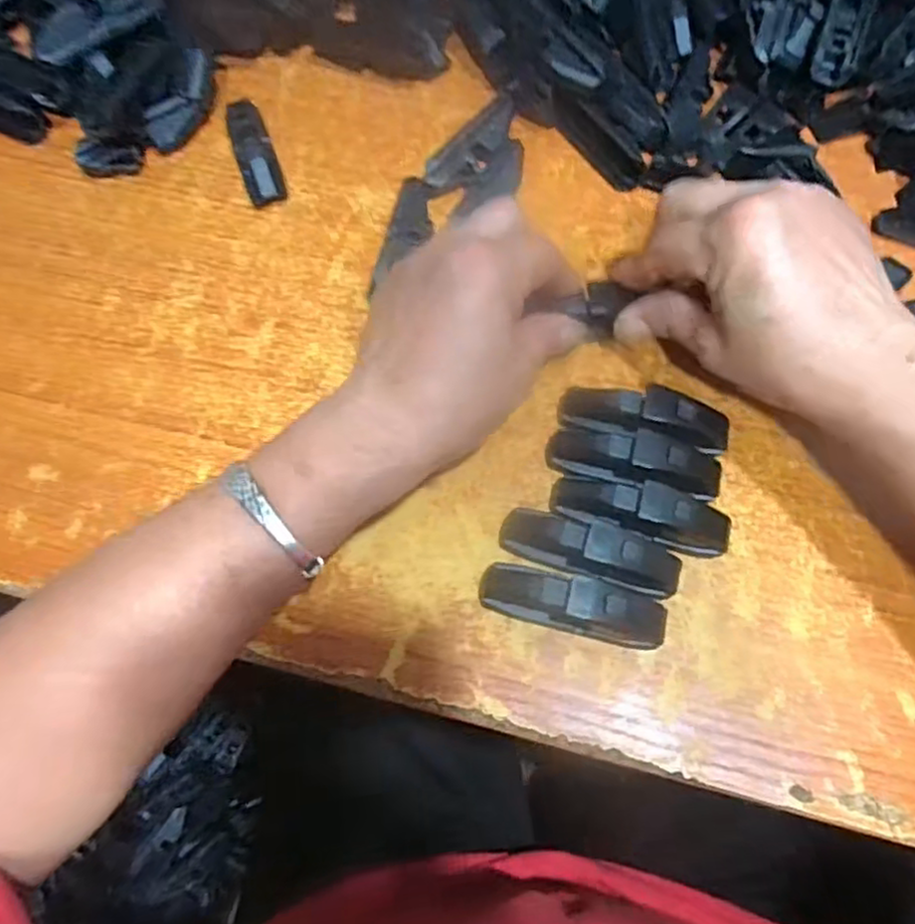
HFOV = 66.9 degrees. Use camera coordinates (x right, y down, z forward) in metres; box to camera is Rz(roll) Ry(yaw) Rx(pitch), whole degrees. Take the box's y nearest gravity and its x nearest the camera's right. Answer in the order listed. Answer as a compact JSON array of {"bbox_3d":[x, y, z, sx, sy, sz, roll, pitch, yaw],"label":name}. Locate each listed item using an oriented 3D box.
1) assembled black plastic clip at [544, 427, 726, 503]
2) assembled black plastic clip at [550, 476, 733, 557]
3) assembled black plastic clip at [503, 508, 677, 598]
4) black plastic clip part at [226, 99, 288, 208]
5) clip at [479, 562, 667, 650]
[{"bbox_3d":[0.078,0.001,0.305,0.076,0.026,0.024,13,71,7],"label":"assembled black plastic clip"},{"bbox_3d":[0.079,0.023,0.297,0.076,0.023,0.023,15,71,8],"label":"assembled black plastic clip"},{"bbox_3d":[0.056,0.037,0.290,0.076,0.027,0.020,19,71,9],"label":"assembled black plastic clip"},{"bbox_3d":[-0.114,-0.176,0.383,0.021,0.022,0.074,-20,69,-6],"label":"black plastic clip part"},{"bbox_3d":[0.048,0.058,0.283,0.076,0.024,0.021,13,70,6],"label":"clip"}]

